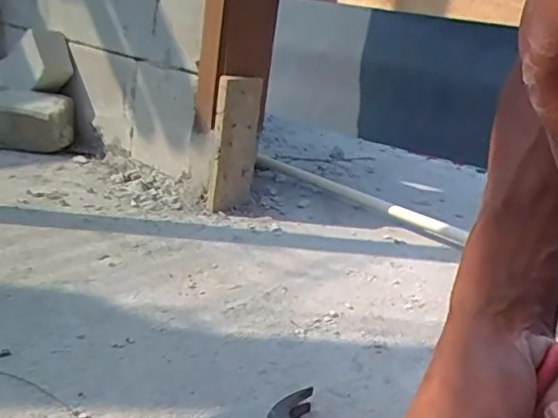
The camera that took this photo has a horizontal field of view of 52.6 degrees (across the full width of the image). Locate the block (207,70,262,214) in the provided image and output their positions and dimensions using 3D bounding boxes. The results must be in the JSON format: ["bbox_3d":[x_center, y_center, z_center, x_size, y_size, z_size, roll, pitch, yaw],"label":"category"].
[{"bbox_3d":[-0.073,-0.112,0.956,0.024,0.221,0.102,25,30,31],"label":"block"}]

